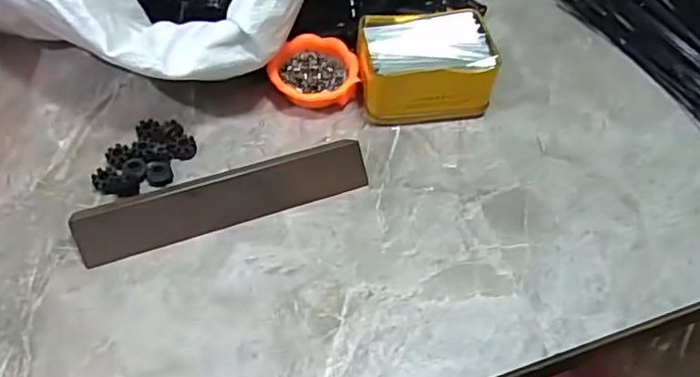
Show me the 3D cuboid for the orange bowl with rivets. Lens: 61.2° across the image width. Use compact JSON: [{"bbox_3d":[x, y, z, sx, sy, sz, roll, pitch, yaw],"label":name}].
[{"bbox_3d":[-0.031,-0.102,0.518,0.073,0.030,0.068,2,54,-2],"label":"orange bowl with rivets"}]

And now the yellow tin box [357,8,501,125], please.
[{"bbox_3d":[0.064,-0.104,0.511,0.112,0.059,0.097,-2,55,-5],"label":"yellow tin box"}]

